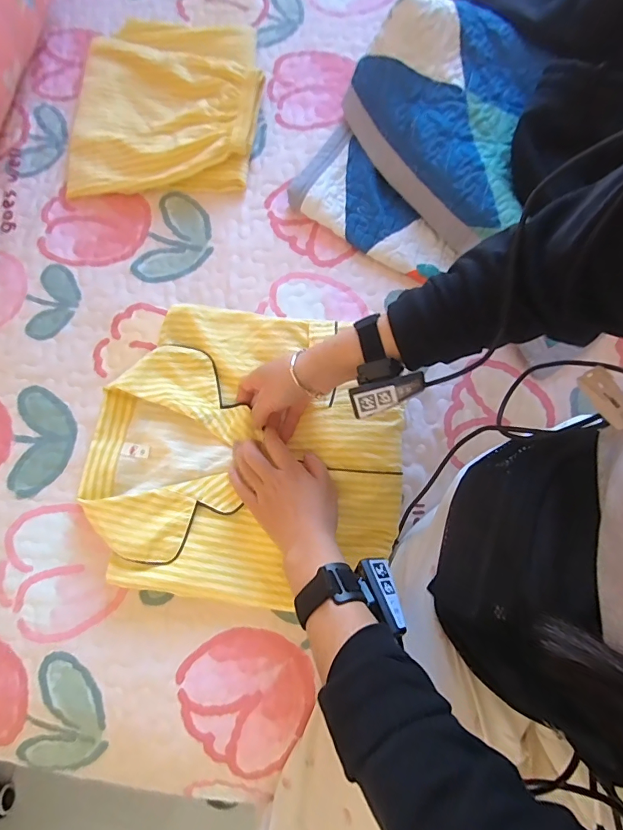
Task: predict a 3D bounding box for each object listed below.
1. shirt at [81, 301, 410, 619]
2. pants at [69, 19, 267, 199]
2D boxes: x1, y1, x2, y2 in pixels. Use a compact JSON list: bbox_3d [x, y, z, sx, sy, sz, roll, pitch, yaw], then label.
[{"bbox_3d":[-0.075,0.034,0.490,0.343,0.031,0.321,9,78,4],"label":"shirt"},{"bbox_3d":[-0.207,-0.443,0.615,0.259,0.034,0.270,-1,78,1],"label":"pants"}]

